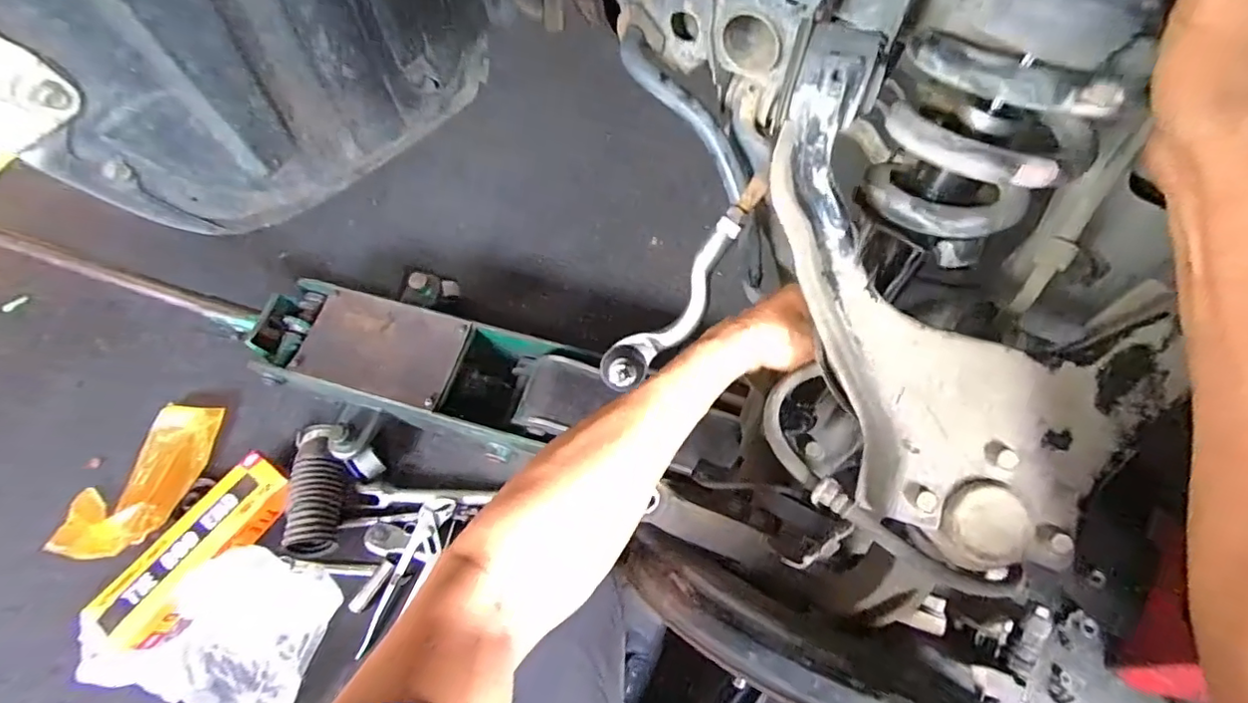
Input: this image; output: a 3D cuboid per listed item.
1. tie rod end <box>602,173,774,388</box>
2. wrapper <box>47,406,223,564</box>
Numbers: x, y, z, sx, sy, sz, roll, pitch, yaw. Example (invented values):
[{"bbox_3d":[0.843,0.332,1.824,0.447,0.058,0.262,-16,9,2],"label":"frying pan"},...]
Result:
[{"bbox_3d":[0.057,-0.061,0.562,0.058,0.055,0.236,37,98,16],"label":"tie rod end"},{"bbox_3d":[-0.704,0.193,0.846,0.088,0.077,0.257,5,40,3],"label":"wrapper"}]

